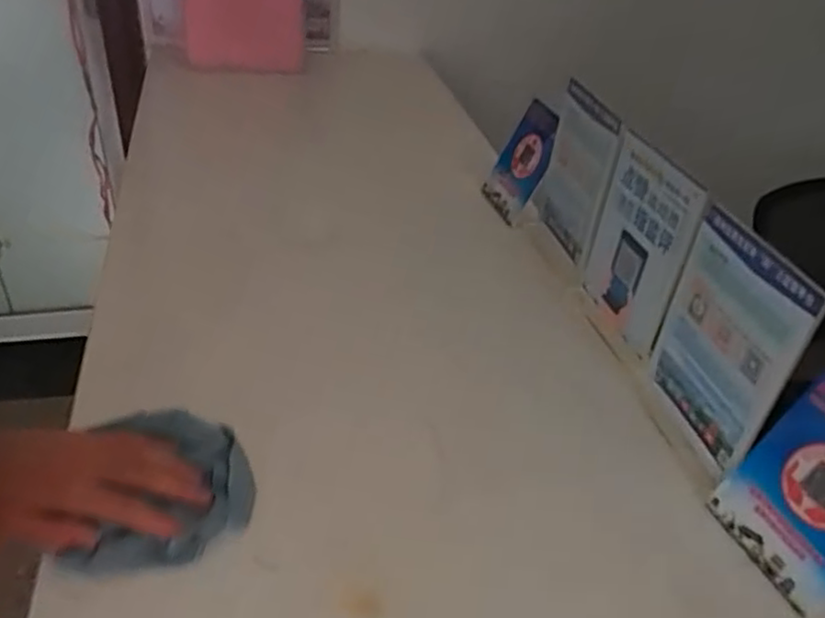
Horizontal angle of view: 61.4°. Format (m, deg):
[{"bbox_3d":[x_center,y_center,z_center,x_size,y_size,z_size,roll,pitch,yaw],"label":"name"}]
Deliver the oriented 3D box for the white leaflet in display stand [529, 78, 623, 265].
[{"bbox_3d":[0.212,-0.174,0.900,0.026,0.207,0.174,-8,44,-15],"label":"white leaflet in display stand"}]

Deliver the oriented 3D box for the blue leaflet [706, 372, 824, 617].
[{"bbox_3d":[0.319,0.143,0.547,0.012,0.156,0.115,10,31,-36],"label":"blue leaflet"}]

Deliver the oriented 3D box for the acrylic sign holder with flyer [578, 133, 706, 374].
[{"bbox_3d":[0.246,-0.057,0.772,0.012,0.238,0.167,-6,37,-16],"label":"acrylic sign holder with flyer"}]

